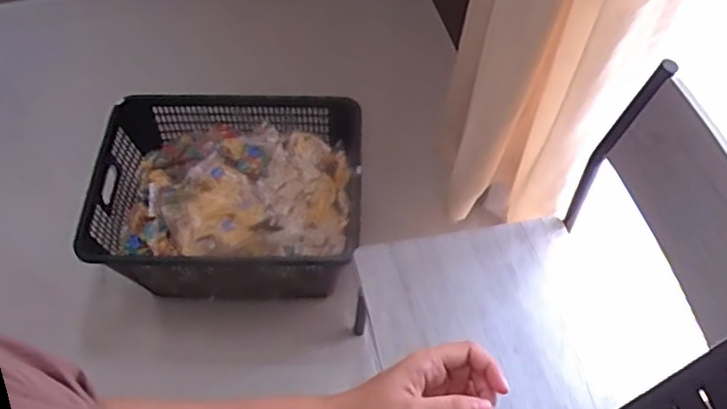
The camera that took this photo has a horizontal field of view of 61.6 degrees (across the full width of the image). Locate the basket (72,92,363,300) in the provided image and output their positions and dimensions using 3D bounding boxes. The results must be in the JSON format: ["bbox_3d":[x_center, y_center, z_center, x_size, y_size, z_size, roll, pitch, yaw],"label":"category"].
[{"bbox_3d":[-0.295,-0.001,1.442,0.580,0.271,0.447,3,57,1],"label":"basket"}]

